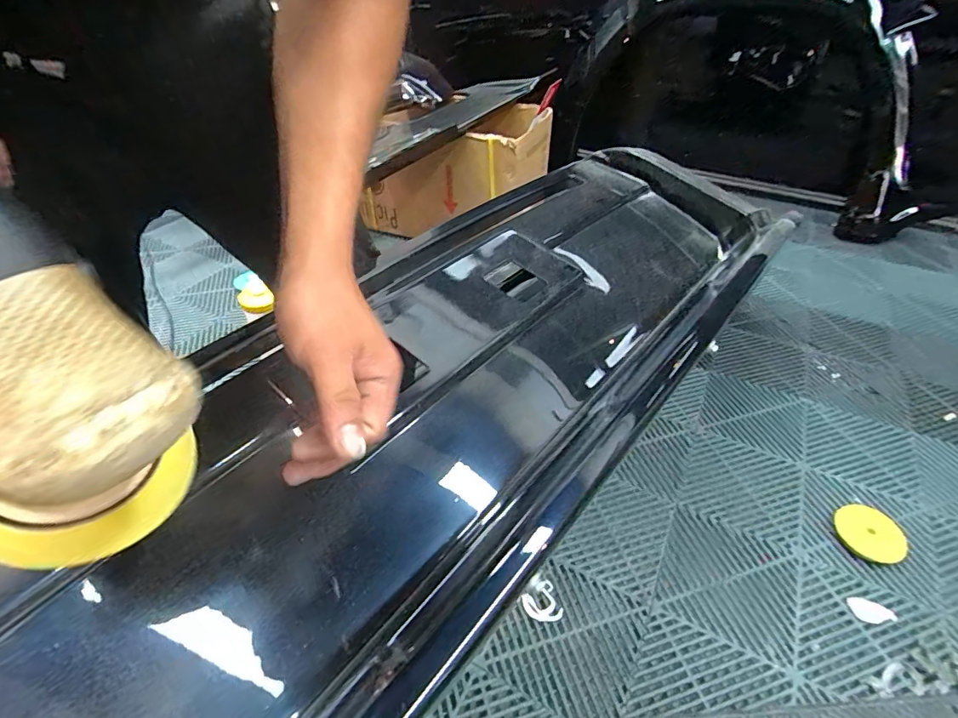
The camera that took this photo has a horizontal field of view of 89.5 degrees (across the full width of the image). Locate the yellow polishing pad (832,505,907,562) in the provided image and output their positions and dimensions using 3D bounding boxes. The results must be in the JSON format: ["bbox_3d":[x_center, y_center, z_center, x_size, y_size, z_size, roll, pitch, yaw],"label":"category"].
[{"bbox_3d":[0.665,0.295,0.827,0.099,0.031,0.108,27,48,28],"label":"yellow polishing pad"}]

